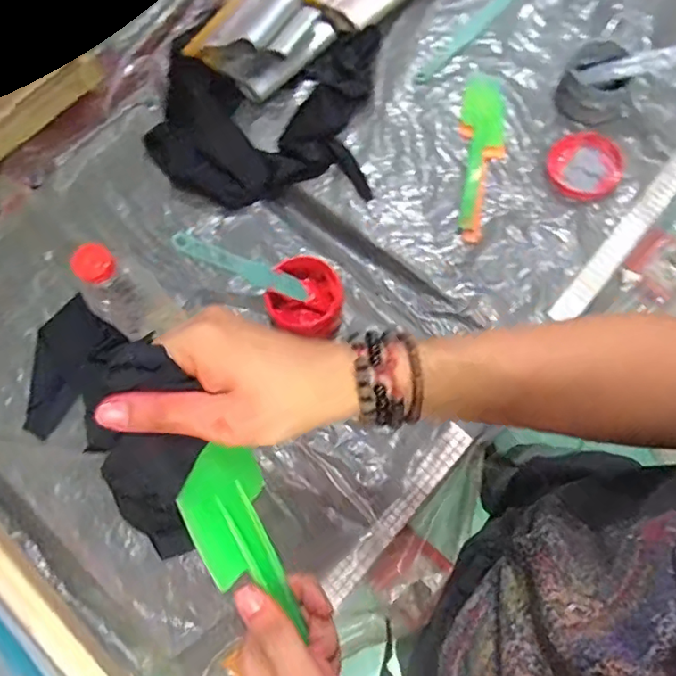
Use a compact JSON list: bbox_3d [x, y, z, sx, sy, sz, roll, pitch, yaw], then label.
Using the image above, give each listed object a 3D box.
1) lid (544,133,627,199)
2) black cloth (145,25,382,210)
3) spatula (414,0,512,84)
[{"bbox_3d":[0.322,-0.226,0.733,0.093,0.011,0.092,-1,72,2],"label":"lid"},{"bbox_3d":[-0.102,-0.306,0.760,0.301,0.039,0.255,-1,72,2],"label":"black cloth"},{"bbox_3d":[0.185,-0.436,0.807,0.027,0.005,0.215,43,78,14],"label":"spatula"}]

